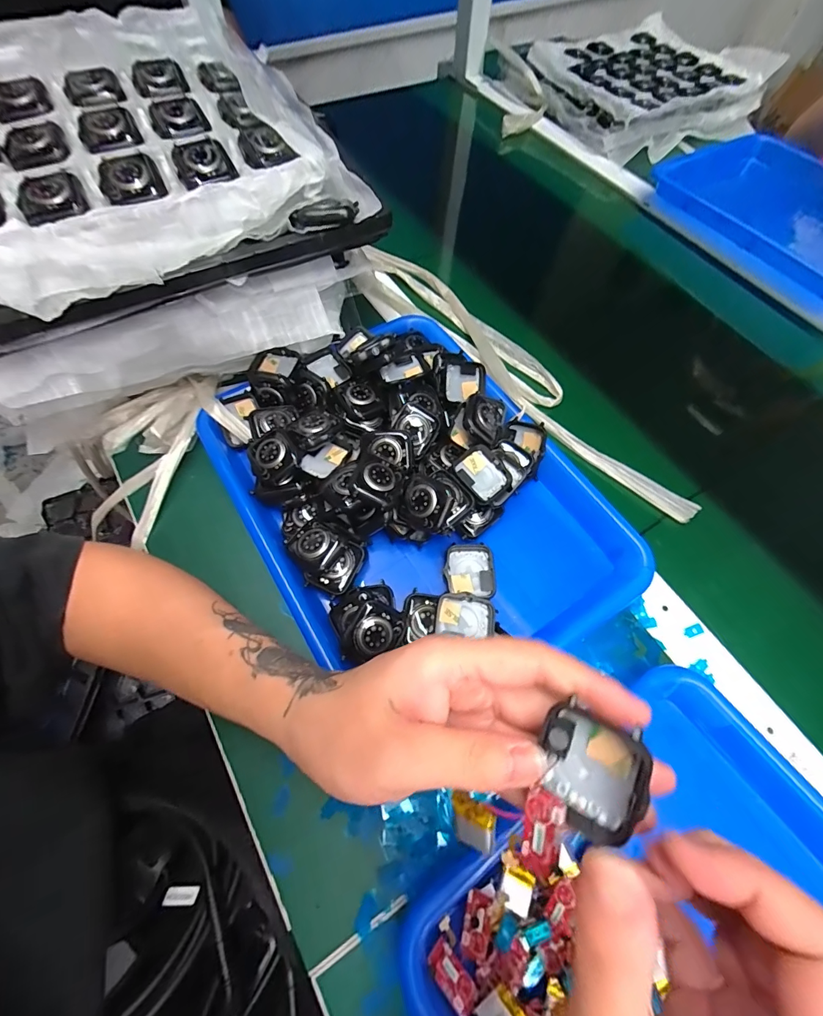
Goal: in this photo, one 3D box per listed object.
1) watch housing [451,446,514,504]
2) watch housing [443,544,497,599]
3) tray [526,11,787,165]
[{"bbox_3d":[0.056,-0.026,0.326,0.037,0.013,0.041,-30,68,-15],"label":"watch housing"},{"bbox_3d":[0.046,0.049,0.322,0.039,0.011,0.040,-3,63,-3],"label":"watch housing"},{"bbox_3d":[0.394,-0.723,0.695,0.345,0.066,0.289,-29,67,-15],"label":"tray"}]

